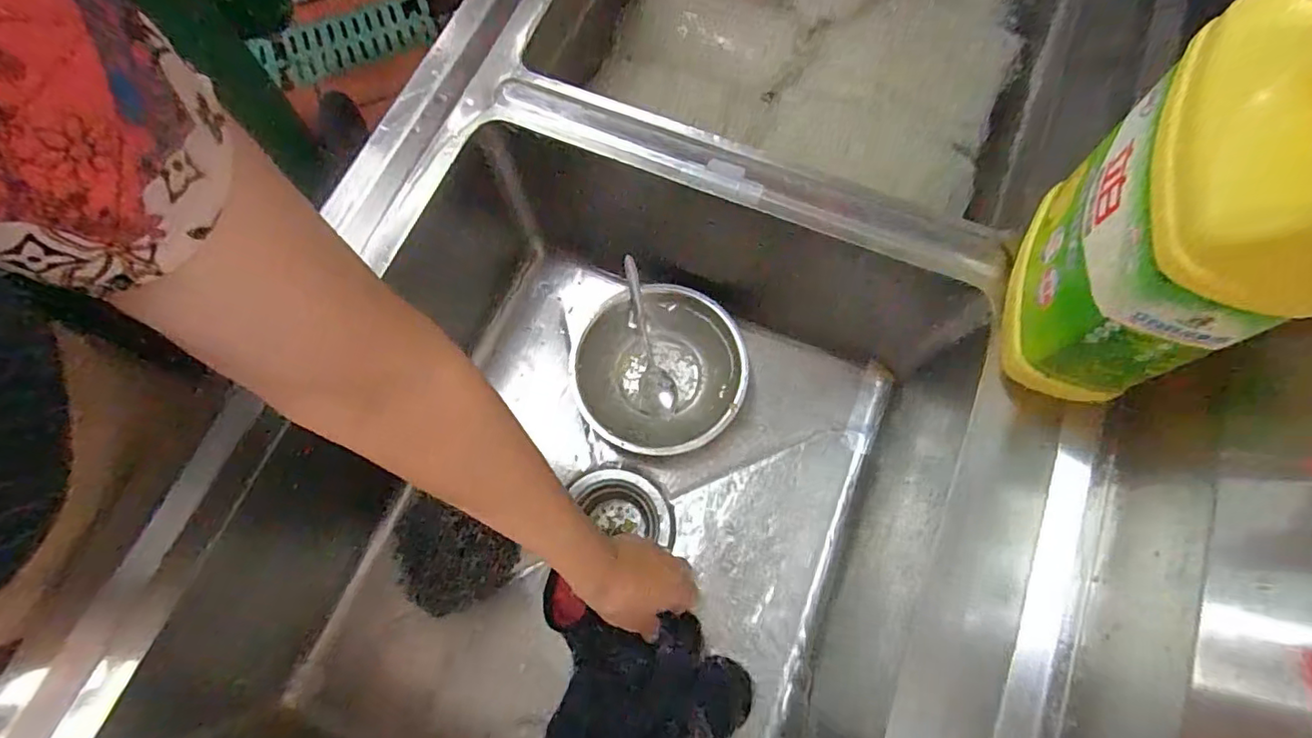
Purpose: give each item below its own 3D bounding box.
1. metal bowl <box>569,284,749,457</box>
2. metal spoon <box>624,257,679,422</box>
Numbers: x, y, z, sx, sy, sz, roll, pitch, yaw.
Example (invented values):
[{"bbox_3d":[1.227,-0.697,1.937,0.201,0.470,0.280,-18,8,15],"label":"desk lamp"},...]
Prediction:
[{"bbox_3d":[0.000,0.001,0.570,0.165,0.043,0.161,0,73,1],"label":"metal bowl"},{"bbox_3d":[-0.007,-0.031,0.574,0.031,0.031,0.159,-8,78,-20],"label":"metal spoon"}]

